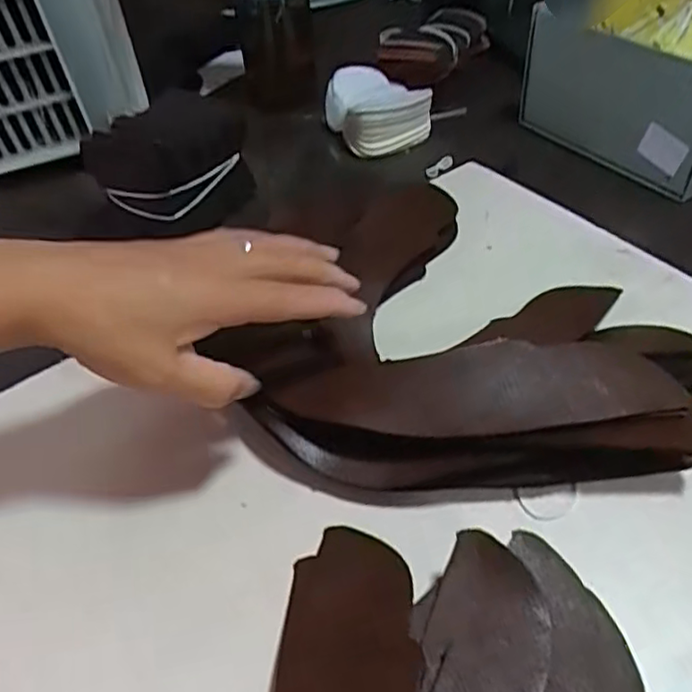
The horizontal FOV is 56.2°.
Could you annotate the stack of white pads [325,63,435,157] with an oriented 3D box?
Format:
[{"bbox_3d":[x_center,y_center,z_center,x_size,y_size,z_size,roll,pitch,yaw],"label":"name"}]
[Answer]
[{"bbox_3d":[0.031,-0.241,0.656,0.092,0.044,0.098,-18,45,-12],"label":"stack of white pads"}]

